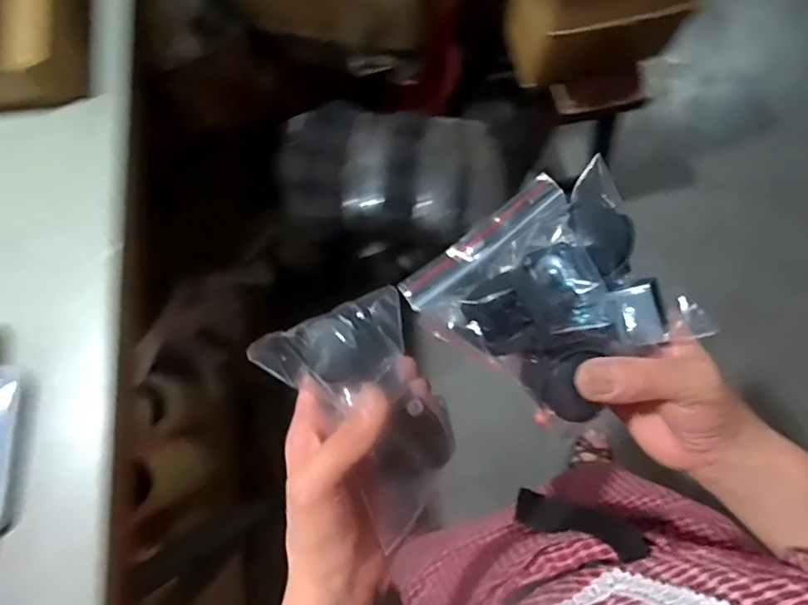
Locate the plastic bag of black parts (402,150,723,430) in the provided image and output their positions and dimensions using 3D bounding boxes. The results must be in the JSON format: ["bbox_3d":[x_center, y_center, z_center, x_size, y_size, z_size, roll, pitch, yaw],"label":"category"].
[{"bbox_3d":[0.085,-0.001,0.294,0.122,0.036,0.114,-37,80,-7],"label":"plastic bag of black parts"}]

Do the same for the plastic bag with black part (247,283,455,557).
[{"bbox_3d":[-0.016,0.068,0.339,0.083,0.034,0.142,-29,93,-6],"label":"plastic bag with black part"}]

